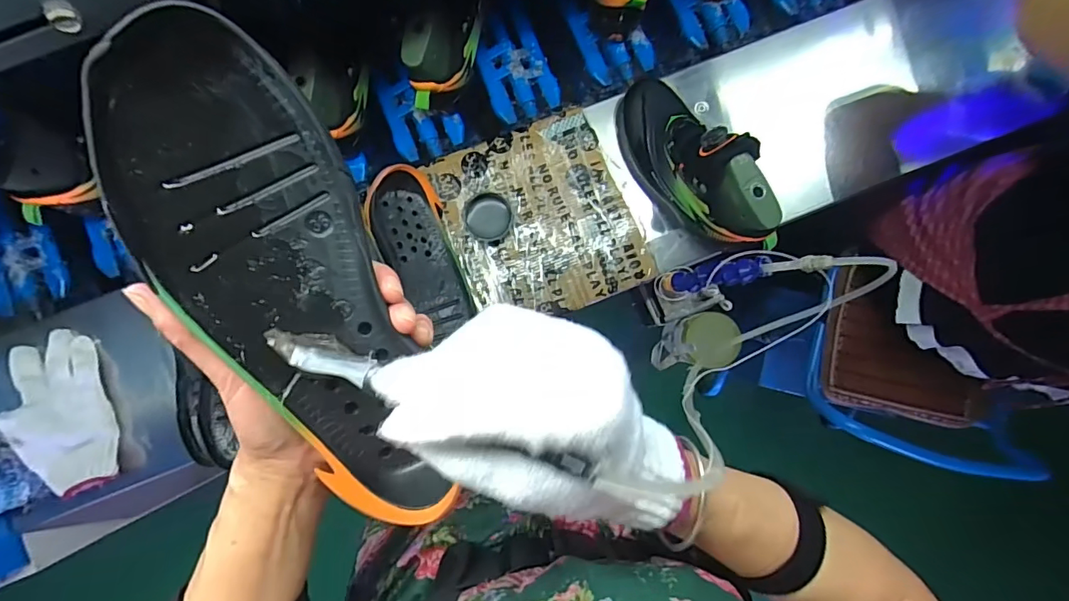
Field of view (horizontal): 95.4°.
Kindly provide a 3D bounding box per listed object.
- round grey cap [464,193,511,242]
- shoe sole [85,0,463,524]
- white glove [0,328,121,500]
[{"bbox_3d":[-0.058,-0.104,0.611,0.055,0.015,0.056,0,89,-2],"label":"round grey cap"},{"bbox_3d":[-0.114,0.004,0.234,0.091,0.043,0.246,-19,109,-2],"label":"shoe sole"},{"bbox_3d":[-0.559,0.135,0.573,0.086,0.041,0.187,-19,90,-2],"label":"white glove"}]

